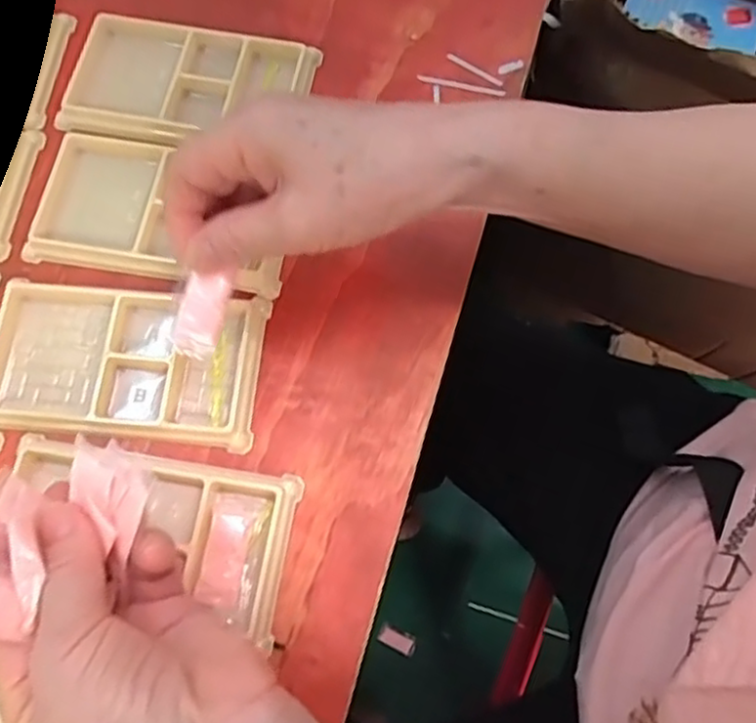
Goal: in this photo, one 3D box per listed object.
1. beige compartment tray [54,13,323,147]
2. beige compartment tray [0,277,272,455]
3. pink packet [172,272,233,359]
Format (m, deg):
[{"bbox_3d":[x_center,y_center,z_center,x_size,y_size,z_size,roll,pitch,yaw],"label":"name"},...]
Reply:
[{"bbox_3d":[-0.111,-0.157,0.401,0.137,0.012,0.078,8,72,4],"label":"beige compartment tray"},{"bbox_3d":[-0.127,-0.002,0.350,0.132,0.011,0.079,5,72,3],"label":"beige compartment tray"},{"bbox_3d":[-0.080,-0.020,0.315,0.020,0.006,0.035,17,89,-22],"label":"pink packet"}]

